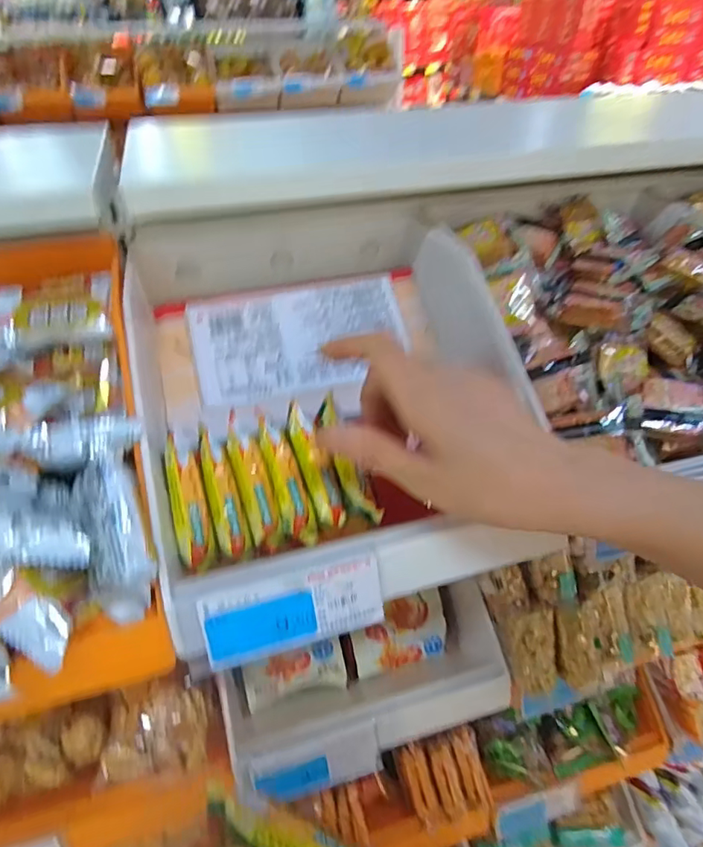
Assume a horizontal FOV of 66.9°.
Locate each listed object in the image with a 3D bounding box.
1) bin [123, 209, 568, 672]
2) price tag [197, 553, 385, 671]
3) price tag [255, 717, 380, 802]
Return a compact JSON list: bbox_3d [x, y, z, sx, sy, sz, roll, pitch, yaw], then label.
[{"bbox_3d":[-0.018,-0.026,0.346,0.225,0.115,0.273,-10,40,-11],"label":"bin"},{"bbox_3d":[-0.028,0.094,0.267,0.089,0.039,0.004,-13,16,-10],"label":"price tag"},{"bbox_3d":[-0.023,0.249,0.387,0.091,0.039,0.007,-11,4,-16],"label":"price tag"}]

